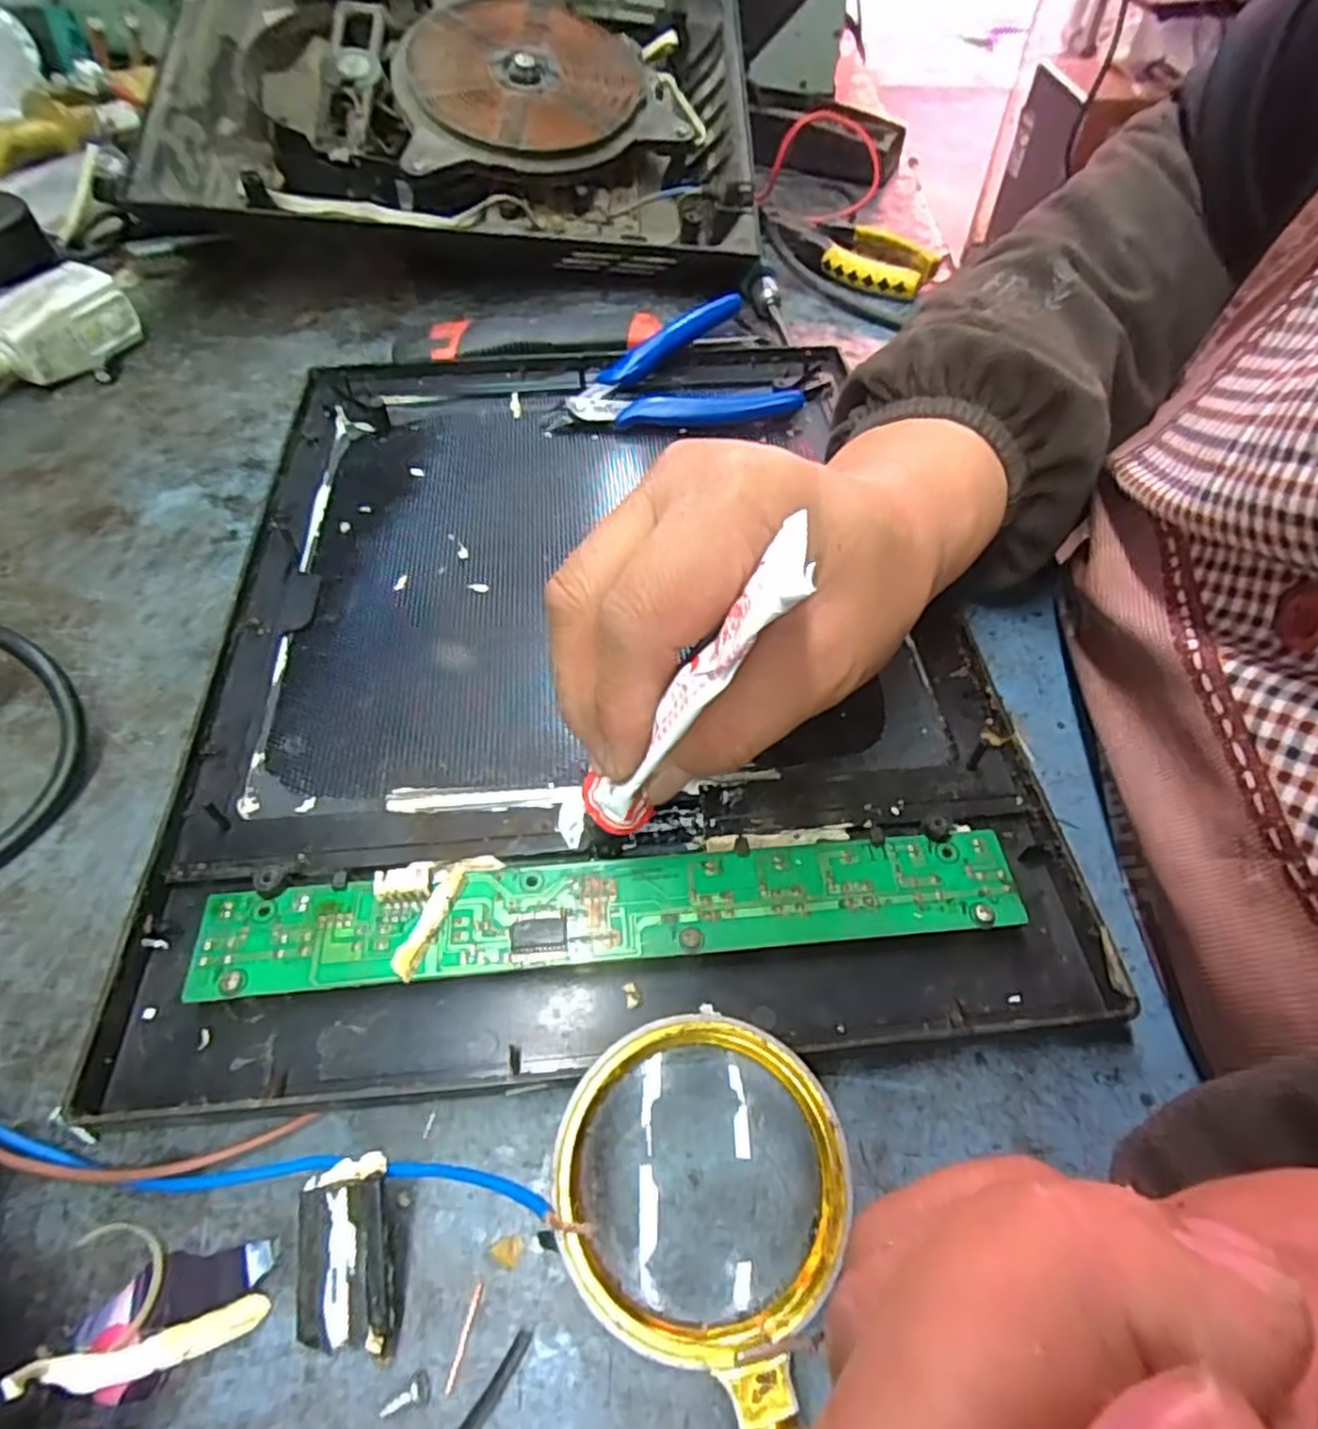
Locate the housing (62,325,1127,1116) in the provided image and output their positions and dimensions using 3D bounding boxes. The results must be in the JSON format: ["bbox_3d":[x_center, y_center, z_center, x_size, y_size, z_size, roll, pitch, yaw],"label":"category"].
[{"bbox_3d":[-0.026,-0.045,0.303,0.280,0.018,0.345,-4,54,-4],"label":"housing"}]

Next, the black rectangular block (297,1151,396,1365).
[{"bbox_3d":[-0.071,0.125,0.175,0.025,0.009,0.039,-10,76,15],"label":"black rectangular block"}]

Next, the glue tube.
[{"bbox_3d":[0.008,-0.003,0.198,0.017,0.100,0.025,1,44,-44],"label":"glue tube"}]

